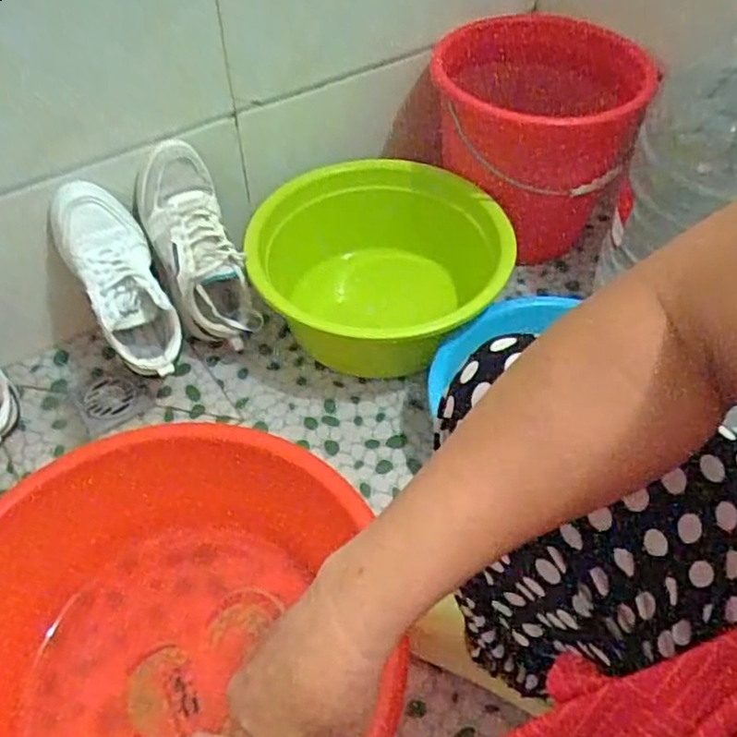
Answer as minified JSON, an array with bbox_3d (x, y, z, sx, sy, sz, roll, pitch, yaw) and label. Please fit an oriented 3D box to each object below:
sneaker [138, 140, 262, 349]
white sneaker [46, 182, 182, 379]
[{"bbox_3d":[-0.248,-0.170,0.978,0.110,0.289,0.090,-23,19,-17],"label":"sneaker"},{"bbox_3d":[-0.349,-0.124,0.961,0.109,0.278,0.092,-28,18,-20],"label":"white sneaker"}]

